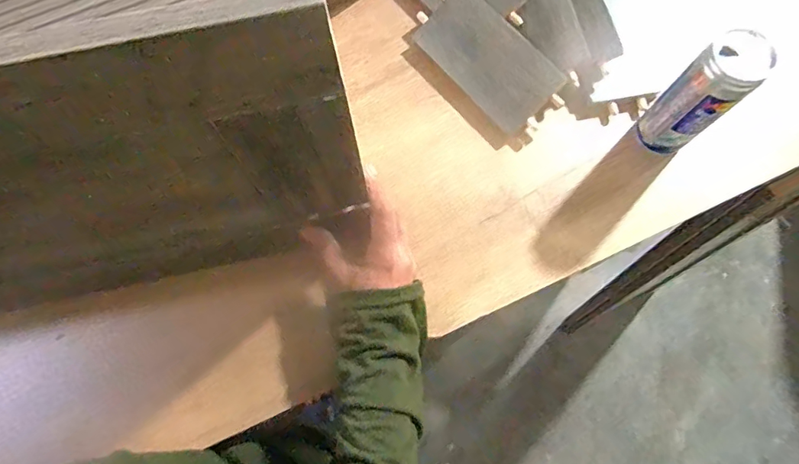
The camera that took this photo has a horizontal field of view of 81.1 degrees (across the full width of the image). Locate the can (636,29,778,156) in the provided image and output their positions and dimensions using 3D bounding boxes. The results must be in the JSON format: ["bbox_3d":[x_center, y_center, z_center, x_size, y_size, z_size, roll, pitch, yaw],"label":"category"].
[{"bbox_3d":[0.265,-0.119,0.415,0.048,0.117,0.049,0,76,0],"label":"can"}]

